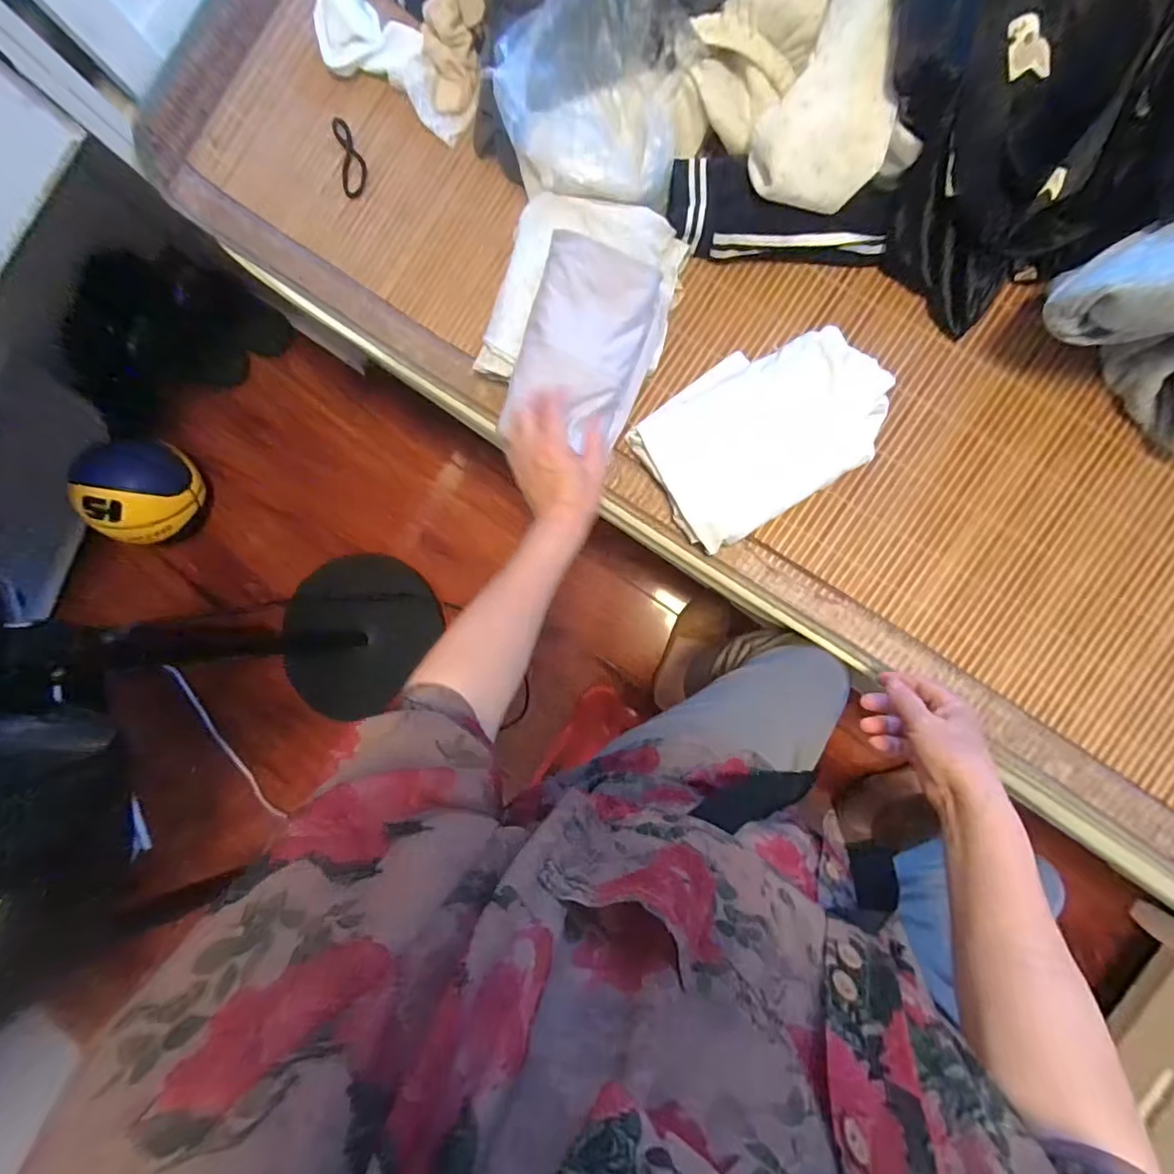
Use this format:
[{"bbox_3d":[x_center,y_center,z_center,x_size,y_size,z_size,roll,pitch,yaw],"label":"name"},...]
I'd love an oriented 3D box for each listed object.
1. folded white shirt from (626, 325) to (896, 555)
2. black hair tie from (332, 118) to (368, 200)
[{"bbox_3d":[0.185,-0.166,0.574,0.243,0.054,0.172,-32,85,4],"label":"folded white shirt"},{"bbox_3d":[-0.290,-0.529,0.663,0.034,0.010,0.092,-7,87,6],"label":"black hair tie"}]

